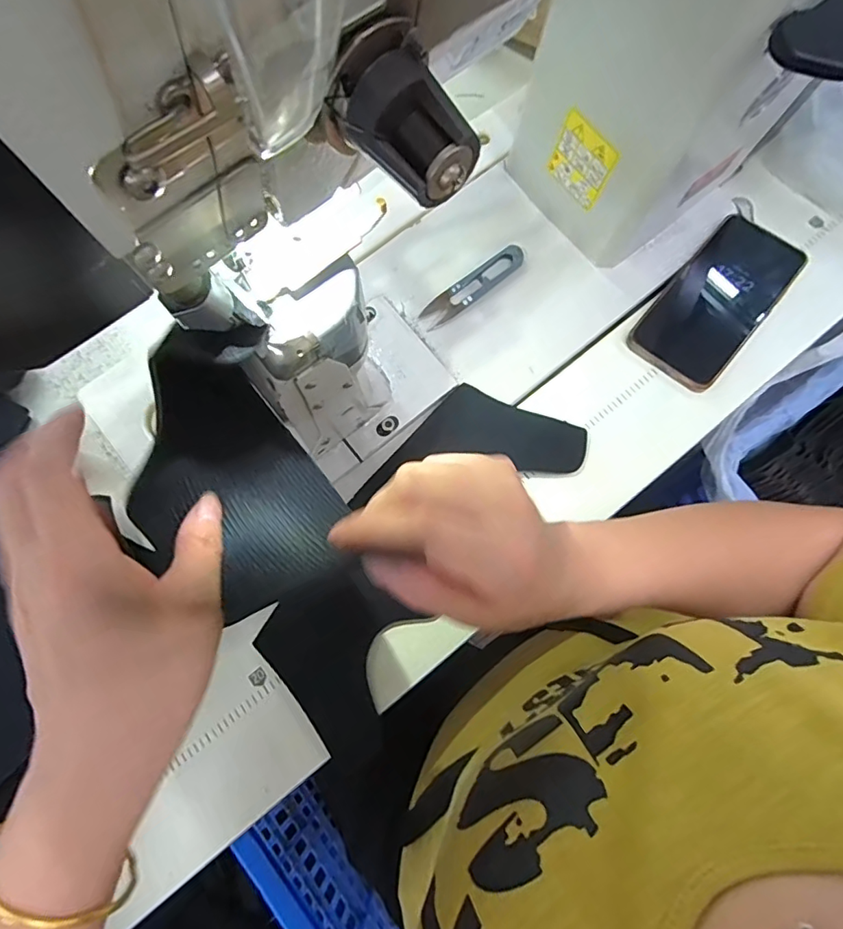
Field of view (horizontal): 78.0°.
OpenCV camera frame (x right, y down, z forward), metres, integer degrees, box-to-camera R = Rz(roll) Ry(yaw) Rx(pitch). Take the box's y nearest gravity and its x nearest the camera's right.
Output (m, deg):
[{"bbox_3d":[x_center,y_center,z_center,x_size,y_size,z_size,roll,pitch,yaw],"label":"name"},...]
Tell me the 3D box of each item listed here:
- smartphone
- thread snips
[{"bbox_3d":[0.244,-0.138,0.426,0.075,0.015,0.157,39,79,13],"label":"smartphone"},{"bbox_3d":[0.043,-0.149,0.433,0.099,0.011,0.022,-38,75,-8],"label":"thread snips"}]

